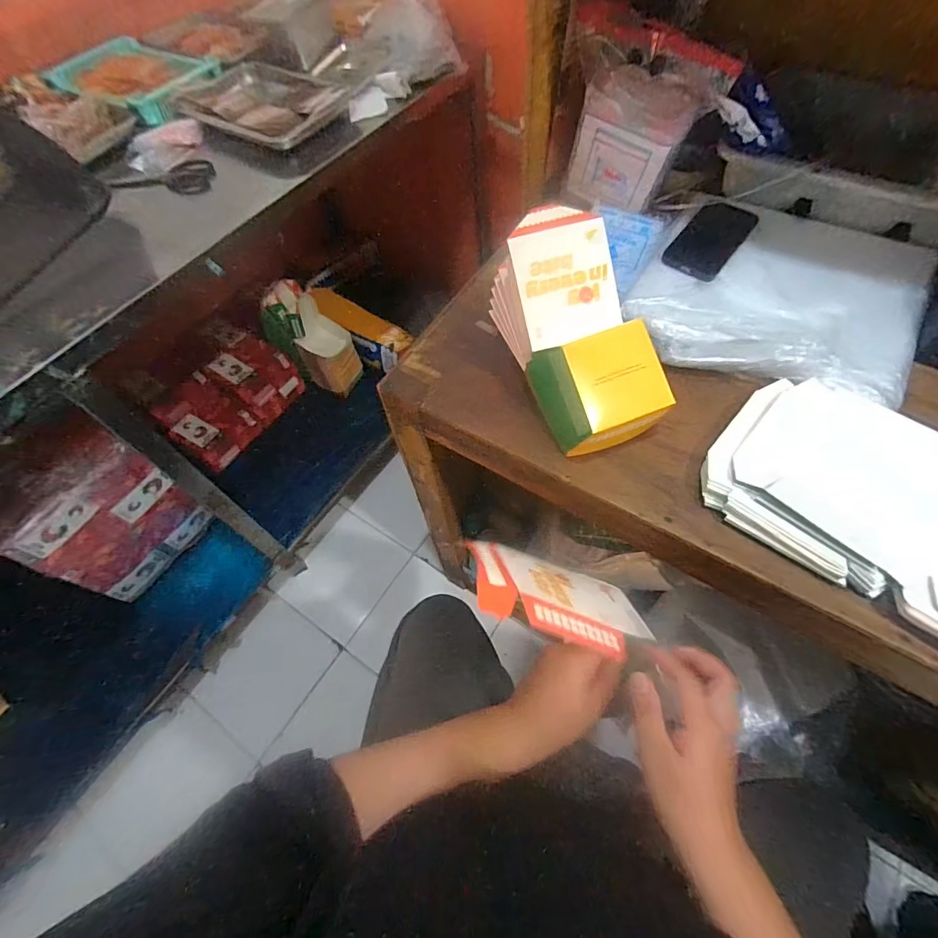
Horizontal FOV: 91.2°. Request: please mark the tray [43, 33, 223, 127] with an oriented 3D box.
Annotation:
[{"bbox_3d":[-0.603,-0.704,0.823,0.287,0.048,0.196,23,64,16],"label":"tray"}]

